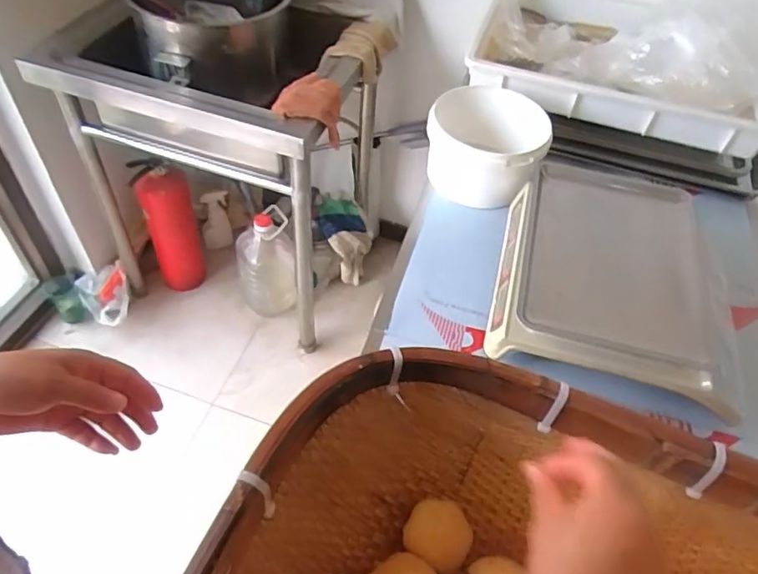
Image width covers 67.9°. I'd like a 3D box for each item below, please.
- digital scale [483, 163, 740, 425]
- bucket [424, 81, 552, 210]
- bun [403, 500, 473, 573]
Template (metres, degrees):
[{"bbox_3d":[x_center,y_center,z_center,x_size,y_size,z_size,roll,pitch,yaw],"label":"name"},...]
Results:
[{"bbox_3d":[0.346,-0.029,0.825,0.321,0.098,0.372,15,51,6],"label":"digital scale"},{"bbox_3d":[0.200,-0.274,1.072,0.217,0.127,0.215,16,51,6],"label":"bucket"},{"bbox_3d":[0.062,0.259,0.595,0.069,0.033,0.064,23,52,12],"label":"bun"}]

